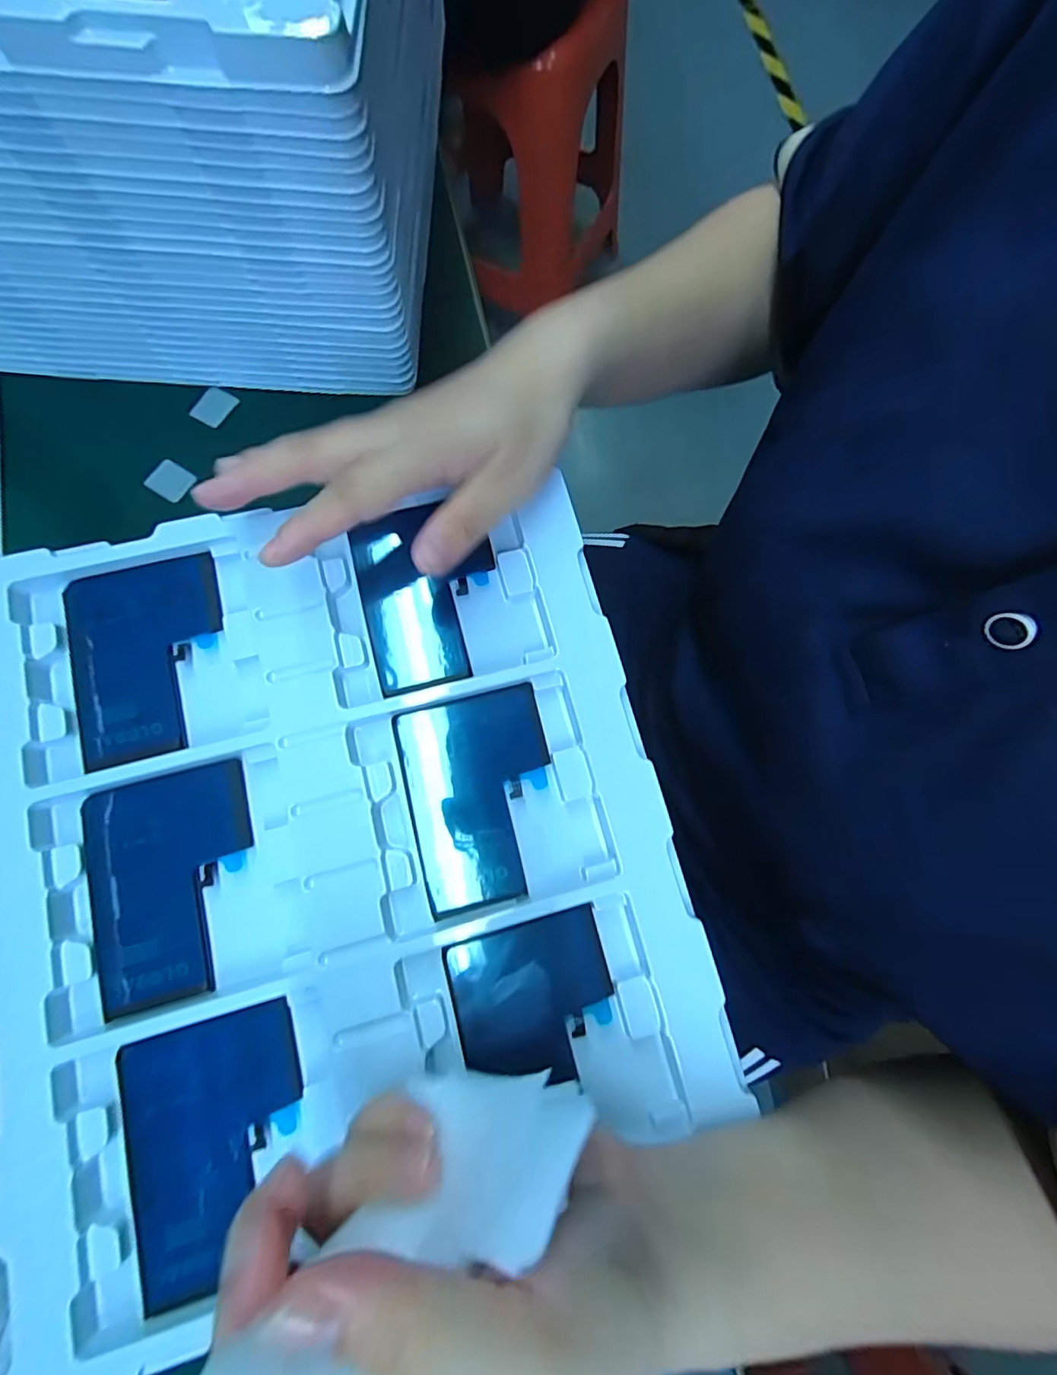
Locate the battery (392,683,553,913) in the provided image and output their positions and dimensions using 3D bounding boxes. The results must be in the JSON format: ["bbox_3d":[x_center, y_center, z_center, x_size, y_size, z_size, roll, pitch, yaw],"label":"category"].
[{"bbox_3d":[-0.020,0.048,0.238,0.064,0.006,0.089,-13,79,-4],"label":"battery"}]

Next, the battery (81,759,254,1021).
[{"bbox_3d":[-0.149,0.082,0.223,0.066,0.005,0.089,-14,79,-4],"label":"battery"}]

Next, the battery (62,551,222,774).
[{"bbox_3d":[-0.174,-0.014,0.244,0.066,0.007,0.091,-15,79,-5],"label":"battery"}]

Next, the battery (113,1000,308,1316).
[{"bbox_3d":[-0.118,0.174,0.203,0.063,0.006,0.089,-13,79,-4],"label":"battery"}]

